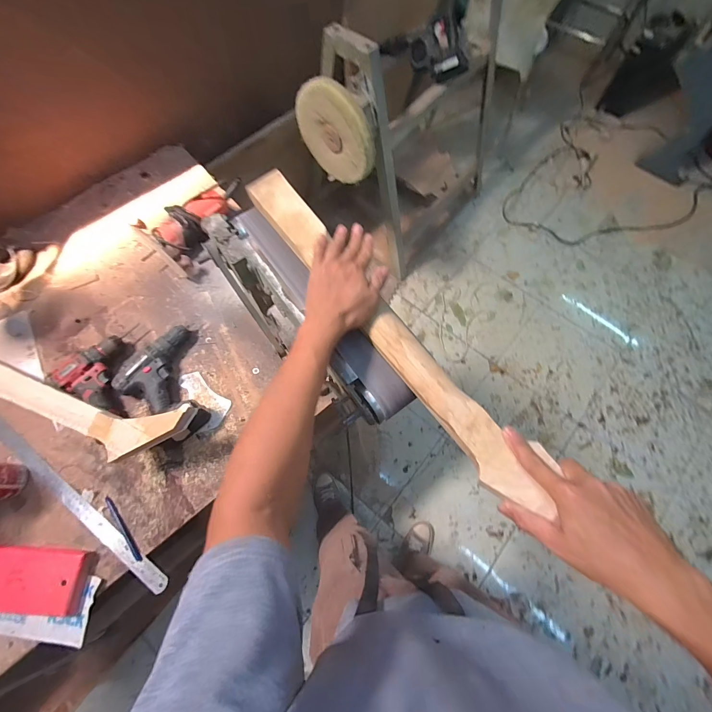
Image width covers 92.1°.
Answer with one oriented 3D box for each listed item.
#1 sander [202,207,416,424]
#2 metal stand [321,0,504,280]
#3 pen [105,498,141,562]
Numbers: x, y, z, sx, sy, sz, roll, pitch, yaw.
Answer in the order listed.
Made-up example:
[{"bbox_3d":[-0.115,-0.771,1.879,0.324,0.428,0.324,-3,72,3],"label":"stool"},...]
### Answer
[{"bbox_3d":[-0.077,-0.067,0.562,0.150,0.146,0.424,-35,73,-12],"label":"sander"},{"bbox_3d":[0.283,-0.870,1.366,0.369,0.870,0.725,39,74,14],"label":"metal stand"},{"bbox_3d":[-0.434,0.320,0.639,0.013,0.007,0.137,-41,74,-11],"label":"pen"}]

